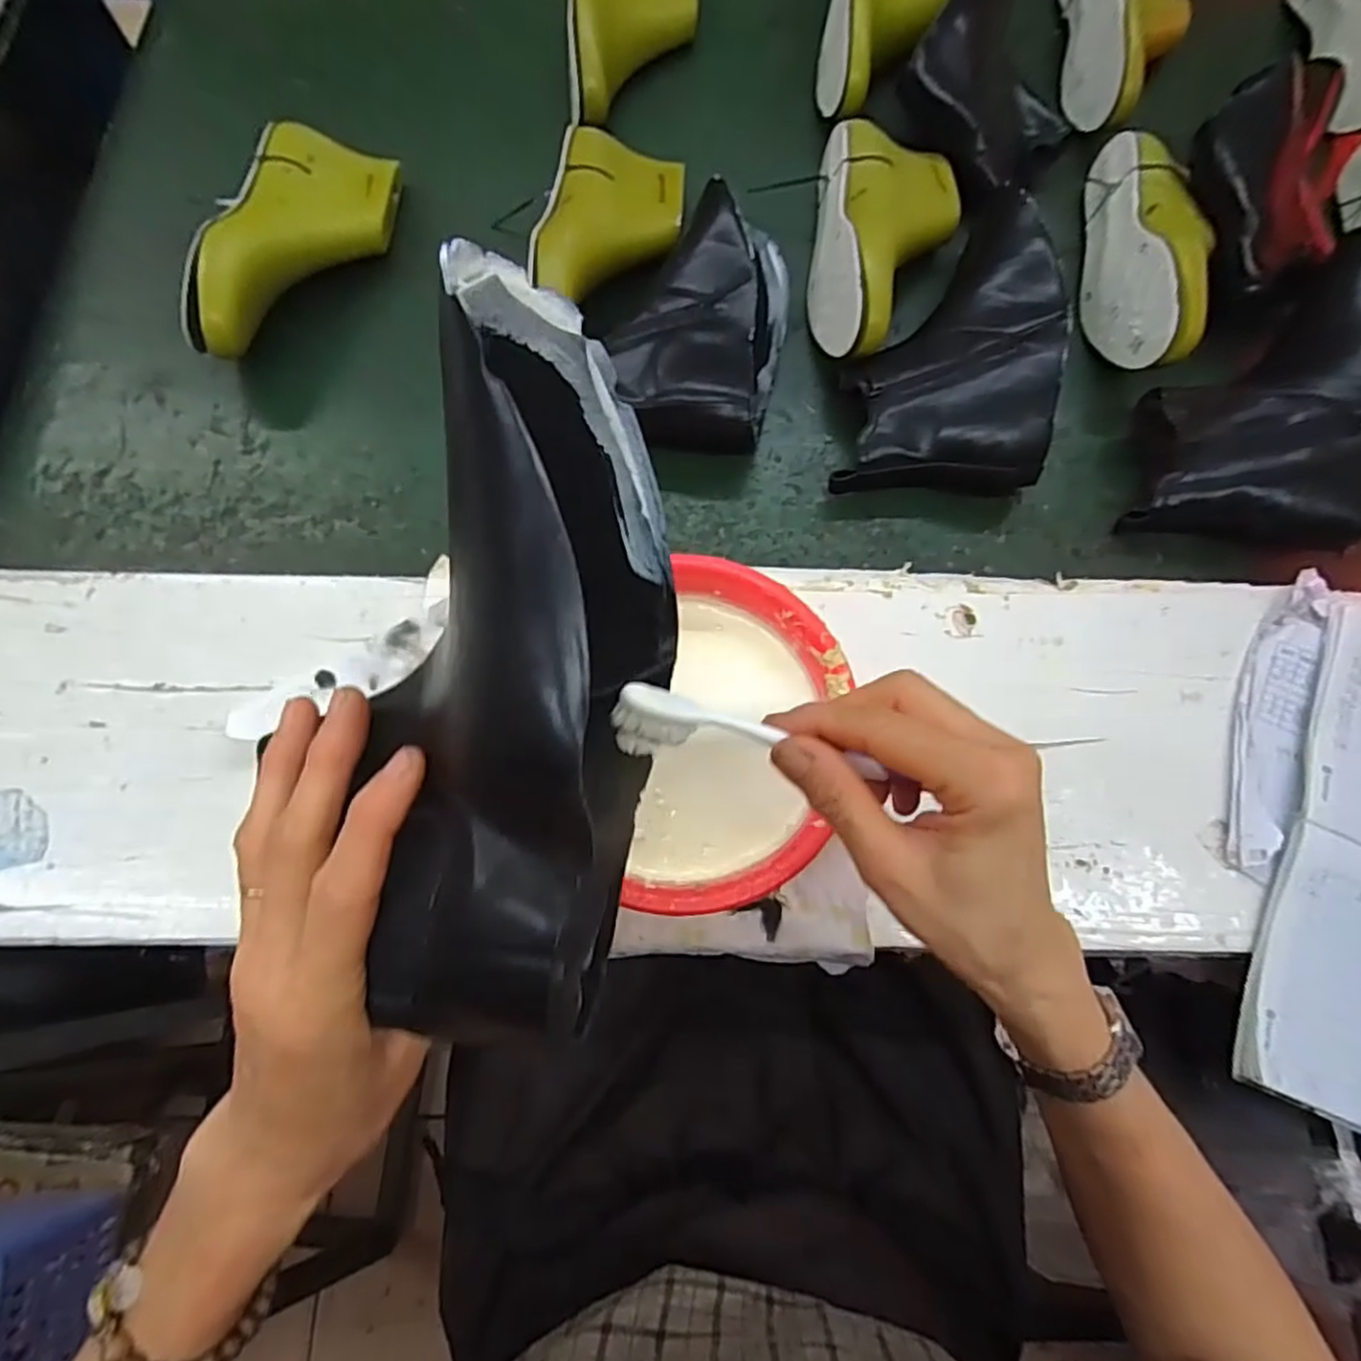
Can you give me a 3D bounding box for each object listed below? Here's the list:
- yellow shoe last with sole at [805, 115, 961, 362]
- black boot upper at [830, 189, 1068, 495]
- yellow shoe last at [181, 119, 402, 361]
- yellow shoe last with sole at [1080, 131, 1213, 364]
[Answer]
[{"bbox_3d":[0.165,-0.345,0.562,0.110,0.077,0.226,7,74,1],"label":"yellow shoe last with sole"},{"bbox_3d":[0.203,-0.254,0.538,0.139,0.073,0.243,8,74,1],"label":"black boot upper"},{"bbox_3d":[-0.304,-0.346,0.563,0.103,0.074,0.231,8,74,1],"label":"yellow shoe last"},{"bbox_3d":[0.375,-0.344,0.567,0.065,0.068,0.227,9,74,1],"label":"yellow shoe last with sole"}]

